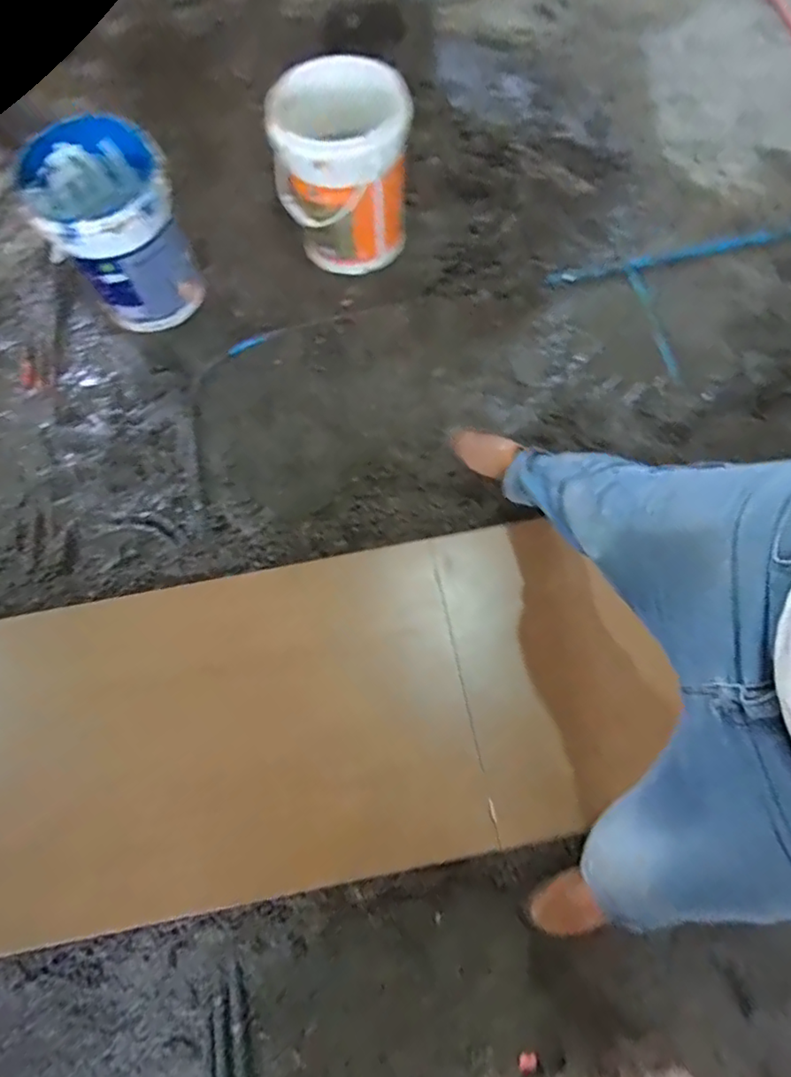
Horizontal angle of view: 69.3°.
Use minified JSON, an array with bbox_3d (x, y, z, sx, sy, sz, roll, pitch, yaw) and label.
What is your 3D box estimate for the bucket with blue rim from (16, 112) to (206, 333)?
[{"bbox_3d":[-0.666,-0.737,1.390,0.295,0.365,0.301,-1,69,2],"label":"bucket with blue rim"}]

